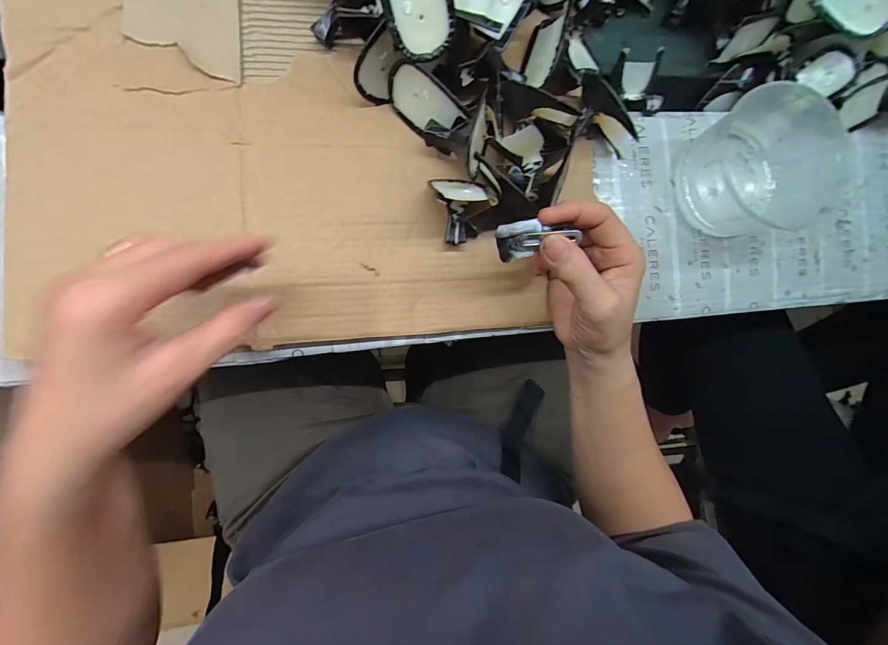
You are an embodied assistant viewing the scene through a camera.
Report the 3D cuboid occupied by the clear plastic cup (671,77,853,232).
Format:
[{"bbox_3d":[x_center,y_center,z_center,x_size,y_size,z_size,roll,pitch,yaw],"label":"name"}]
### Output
[{"bbox_3d":[0.279,-0.134,0.337,0.116,0.060,0.108,0,88,-9],"label":"clear plastic cup"}]

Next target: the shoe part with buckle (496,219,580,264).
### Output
[{"bbox_3d":[0.061,-0.058,0.256,0.052,0.016,0.022,-16,91,-9],"label":"shoe part with buckle"}]

